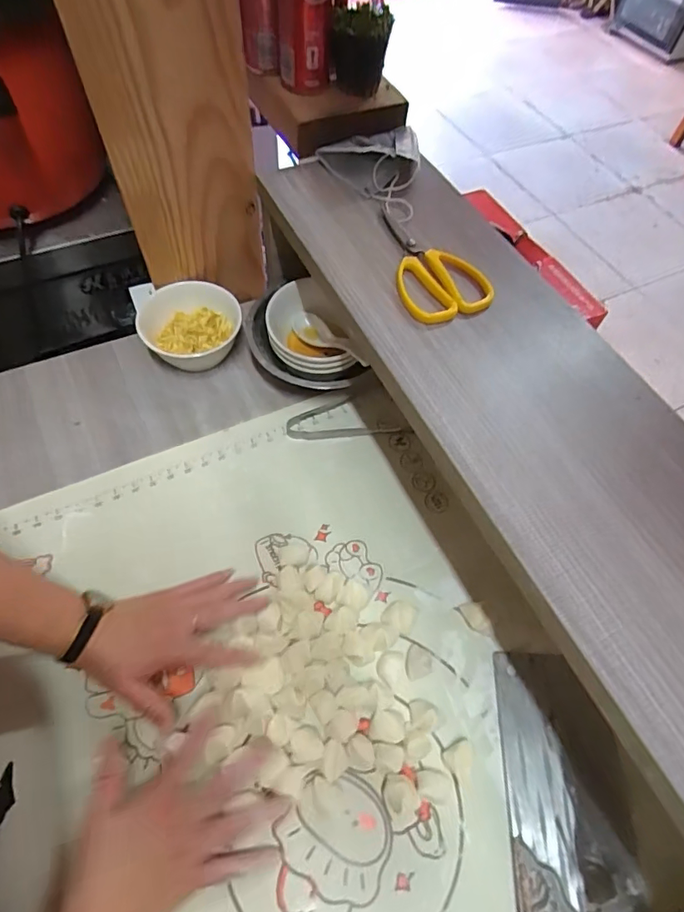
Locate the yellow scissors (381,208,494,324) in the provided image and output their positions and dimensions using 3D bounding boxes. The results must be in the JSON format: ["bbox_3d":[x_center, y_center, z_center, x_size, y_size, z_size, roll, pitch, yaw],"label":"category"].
[{"bbox_3d":[0.079,-0.194,0.487,0.082,0.015,0.156,-20,63,-13],"label":"yellow scissors"}]

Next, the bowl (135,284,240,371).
[{"bbox_3d":[-0.187,-0.154,0.622,0.118,0.065,0.114,1,61,-2],"label":"bowl"}]

